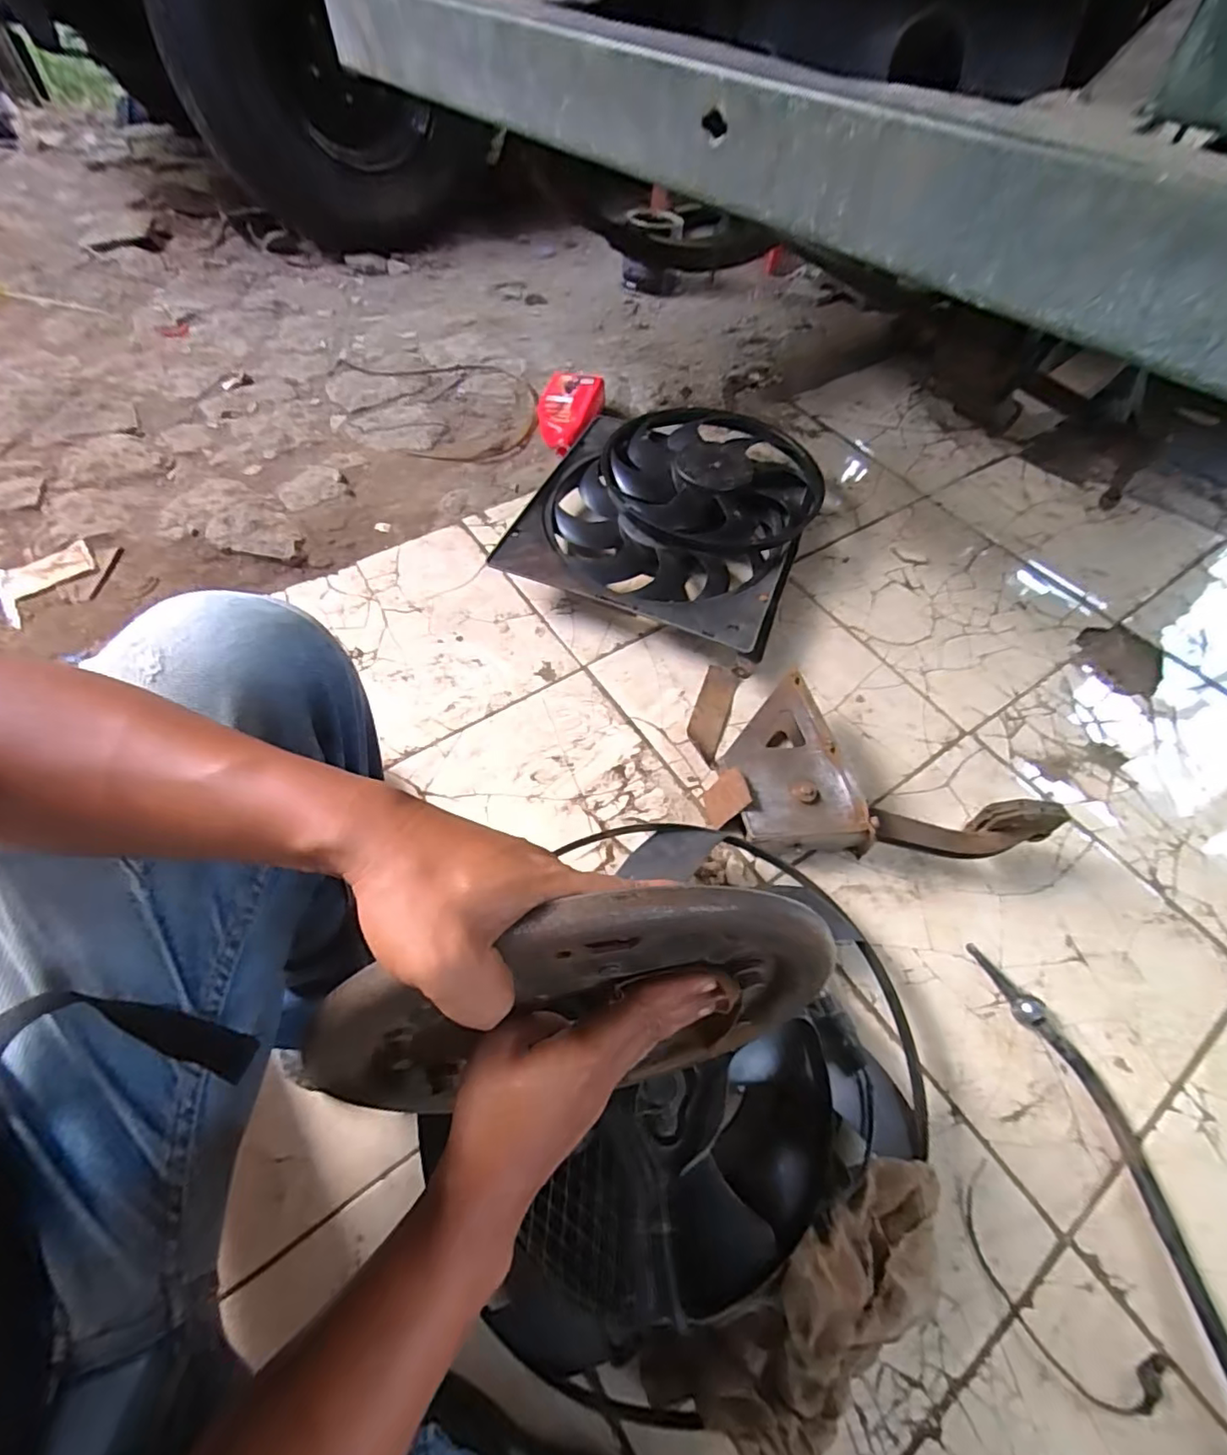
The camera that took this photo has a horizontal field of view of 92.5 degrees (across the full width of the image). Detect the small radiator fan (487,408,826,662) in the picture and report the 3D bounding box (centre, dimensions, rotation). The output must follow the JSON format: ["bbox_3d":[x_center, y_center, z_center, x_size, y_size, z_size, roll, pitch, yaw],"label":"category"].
[{"bbox_3d":[0.103,-0.383,1.021,0.449,0.108,0.526,20,61,12],"label":"small radiator fan"}]

